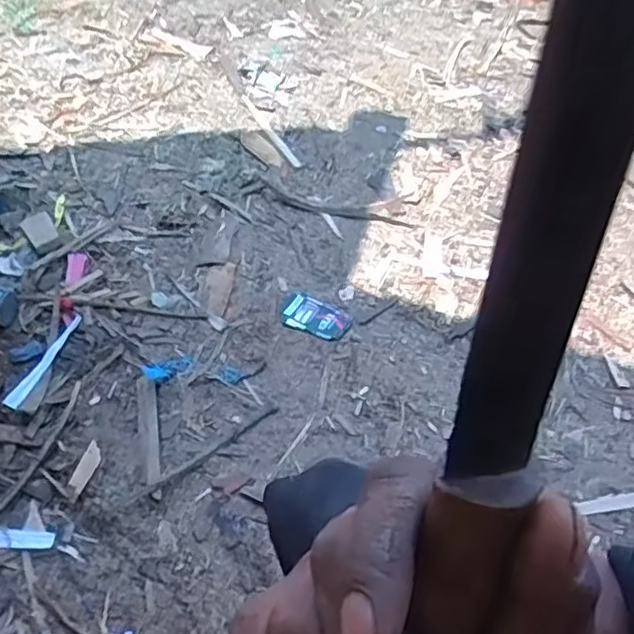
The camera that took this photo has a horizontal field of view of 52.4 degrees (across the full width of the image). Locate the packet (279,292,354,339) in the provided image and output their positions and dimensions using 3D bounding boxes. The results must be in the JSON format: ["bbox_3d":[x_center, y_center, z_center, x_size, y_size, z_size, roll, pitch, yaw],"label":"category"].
[{"bbox_3d":[-0.001,-0.004,1.069,0.111,0.009,0.072,18,53,17],"label":"packet"}]

